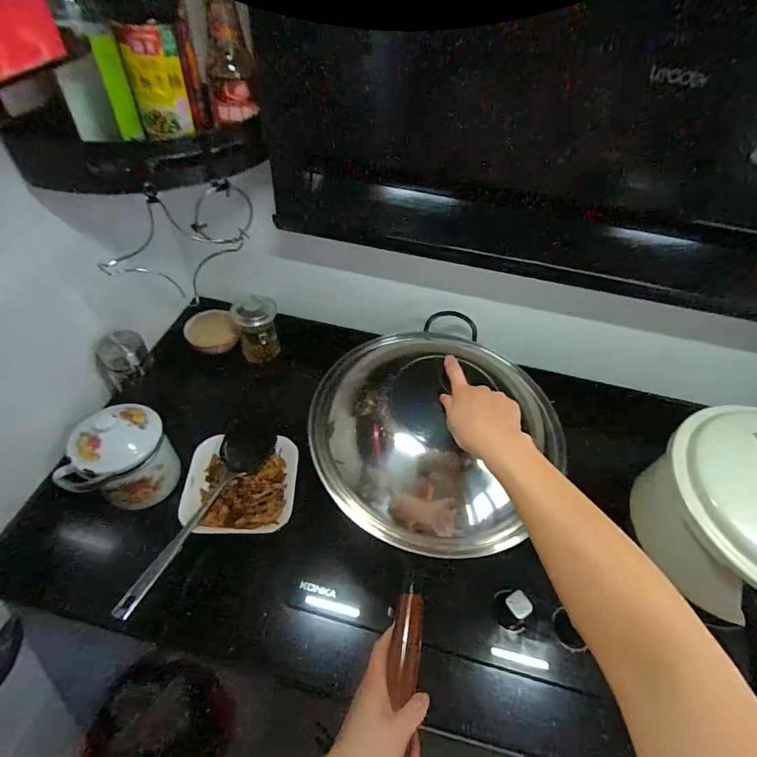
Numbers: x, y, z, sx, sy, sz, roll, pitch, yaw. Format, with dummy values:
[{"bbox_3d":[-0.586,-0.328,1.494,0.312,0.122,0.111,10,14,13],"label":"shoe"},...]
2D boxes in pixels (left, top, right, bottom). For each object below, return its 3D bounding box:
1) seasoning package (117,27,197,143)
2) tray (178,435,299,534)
[{"bbox_3d":[-0.256,-0.344,0.497,0.057,0.108,0.018,-16,53,-18],"label":"seasoning package"},{"bbox_3d":[-0.231,0.183,0.717,0.179,0.044,0.168,0,50,-5],"label":"tray"}]

